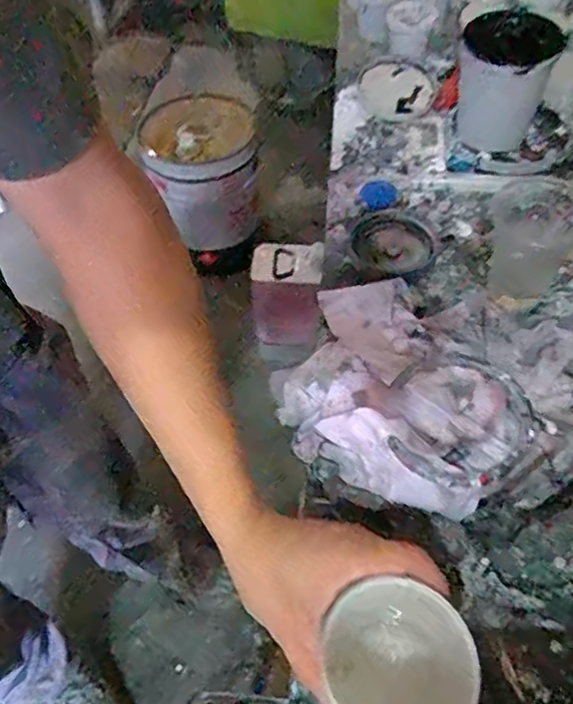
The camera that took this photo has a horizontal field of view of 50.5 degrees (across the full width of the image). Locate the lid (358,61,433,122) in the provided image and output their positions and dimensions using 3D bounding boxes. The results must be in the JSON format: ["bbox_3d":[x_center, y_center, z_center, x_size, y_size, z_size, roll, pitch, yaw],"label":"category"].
[{"bbox_3d":[0.153,-0.372,0.858,0.112,0.016,0.095,38,80,18],"label":"lid"}]

